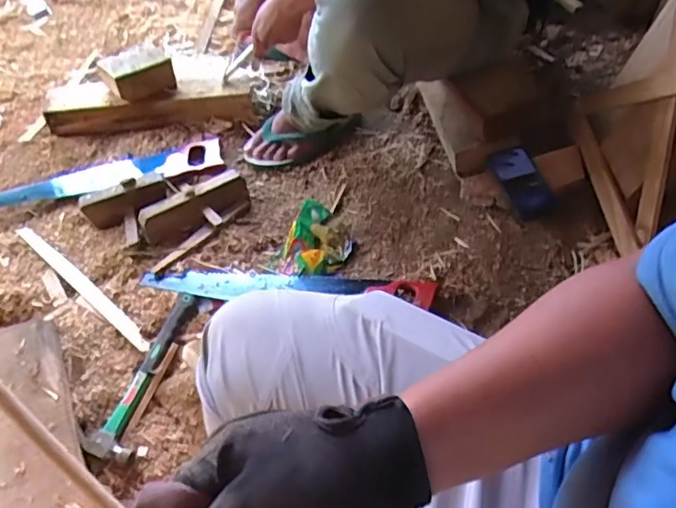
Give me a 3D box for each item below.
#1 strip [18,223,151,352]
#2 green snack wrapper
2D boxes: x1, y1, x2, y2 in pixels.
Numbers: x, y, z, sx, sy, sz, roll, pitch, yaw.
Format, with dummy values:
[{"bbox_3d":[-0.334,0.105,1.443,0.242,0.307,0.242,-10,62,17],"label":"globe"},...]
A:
[{"bbox_3d":[-0.413,0.047,0.893,0.349,0.009,0.028,33,60,25],"label":"strip"},{"bbox_3d":[-0.038,-0.021,0.928,0.108,0.037,0.134,24,57,20],"label":"green snack wrapper"}]

